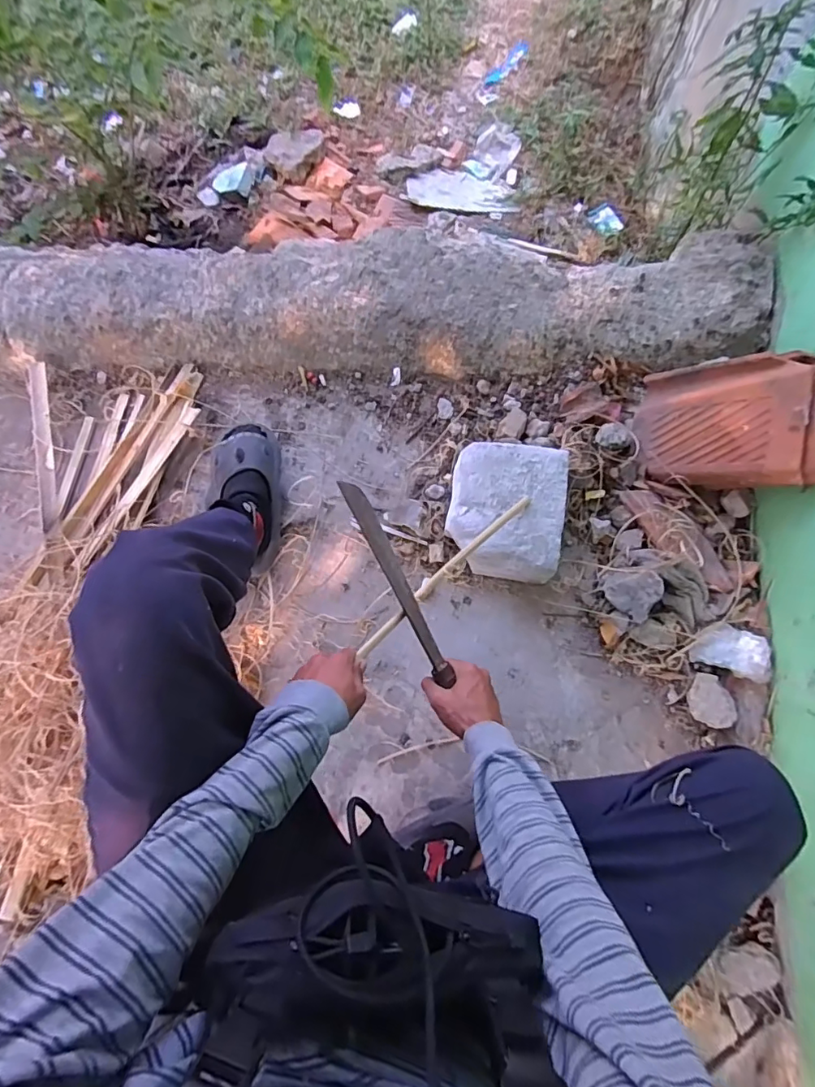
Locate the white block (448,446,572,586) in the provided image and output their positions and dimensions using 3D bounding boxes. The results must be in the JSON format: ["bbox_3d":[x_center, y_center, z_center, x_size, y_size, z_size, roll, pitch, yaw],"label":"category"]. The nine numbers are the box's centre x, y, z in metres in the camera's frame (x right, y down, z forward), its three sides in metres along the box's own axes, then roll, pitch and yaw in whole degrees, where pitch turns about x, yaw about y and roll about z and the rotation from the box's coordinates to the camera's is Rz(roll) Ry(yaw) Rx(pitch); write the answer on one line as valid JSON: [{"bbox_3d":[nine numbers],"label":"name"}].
[{"bbox_3d":[0.174,-0.056,0.928,0.190,0.097,0.230,9,78,1],"label":"white block"}]

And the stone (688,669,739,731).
[{"bbox_3d":[0.508,0.263,0.855,0.075,0.021,0.078,-3,83,27],"label":"stone"}]

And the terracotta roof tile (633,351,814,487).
[{"bbox_3d":[0.540,-0.206,0.872,0.051,0.323,0.221,7,92,-31],"label":"terracotta roof tile"}]

